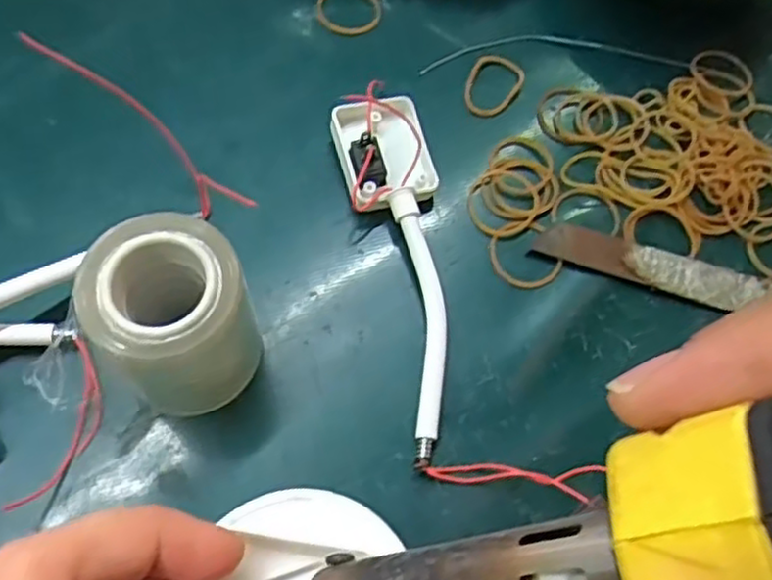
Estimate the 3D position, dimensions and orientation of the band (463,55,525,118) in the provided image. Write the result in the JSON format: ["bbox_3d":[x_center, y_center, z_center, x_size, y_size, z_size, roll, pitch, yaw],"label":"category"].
[{"bbox_3d":[0.050,-0.097,0.348,0.025,0.004,0.037,28,68,9],"label":"band"}]

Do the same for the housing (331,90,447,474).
[{"bbox_3d":[0.009,-0.013,0.295,0.039,0.023,0.158,-8,67,-7],"label":"housing"}]

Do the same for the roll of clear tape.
[{"bbox_3d":[-0.072,0.012,0.256,0.048,0.069,0.049,1,67,-3],"label":"roll of clear tape"}]

